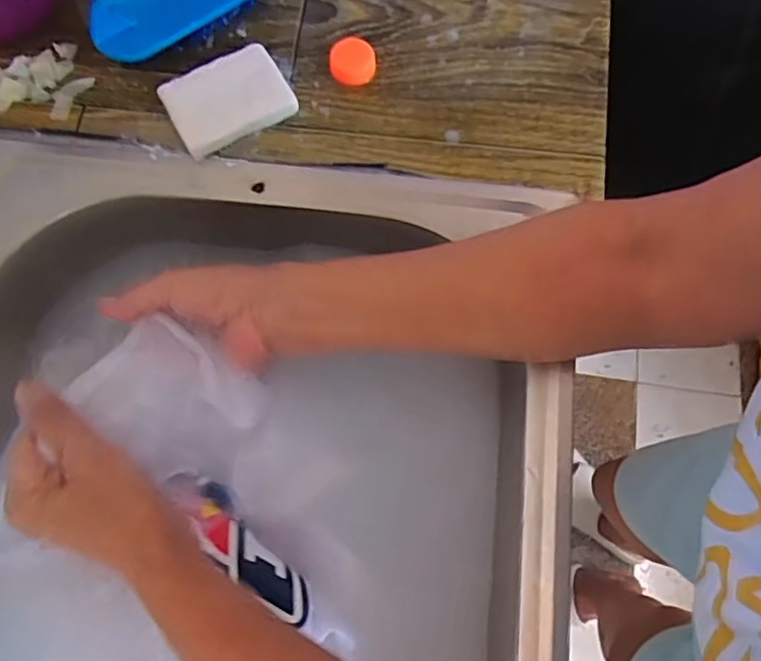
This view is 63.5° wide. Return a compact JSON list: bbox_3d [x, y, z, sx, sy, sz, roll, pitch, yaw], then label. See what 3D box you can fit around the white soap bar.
[{"bbox_3d":[-0.102,-0.156,0.415,0.078,0.020,0.054,-29,74,-9],"label":"white soap bar"}]

